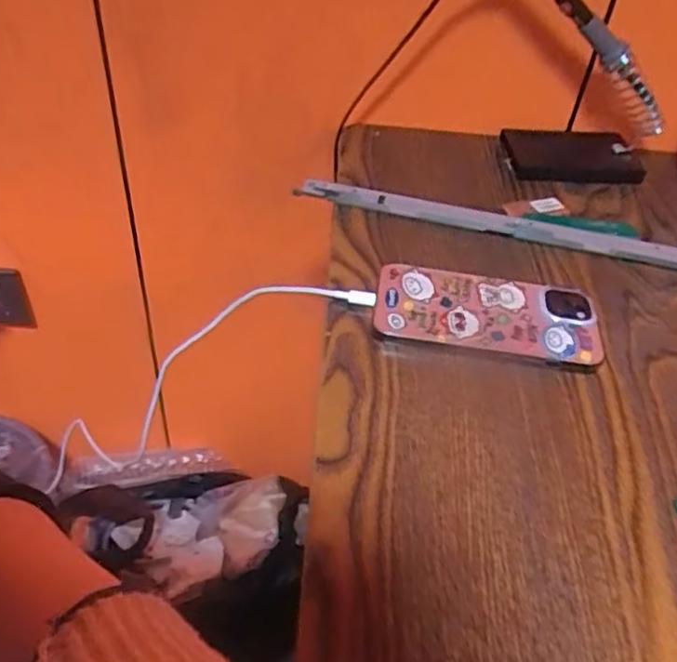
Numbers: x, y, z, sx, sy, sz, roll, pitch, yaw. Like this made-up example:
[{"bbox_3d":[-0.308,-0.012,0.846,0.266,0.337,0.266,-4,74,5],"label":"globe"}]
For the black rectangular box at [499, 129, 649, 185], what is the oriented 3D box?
[{"bbox_3d":[0.204,-0.156,0.577,0.117,0.016,0.061,1,45,-5],"label":"black rectangular box"}]

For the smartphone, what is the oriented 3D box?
[{"bbox_3d":[0.097,-0.011,0.432,0.143,0.016,0.069,10,45,4],"label":"smartphone"}]

